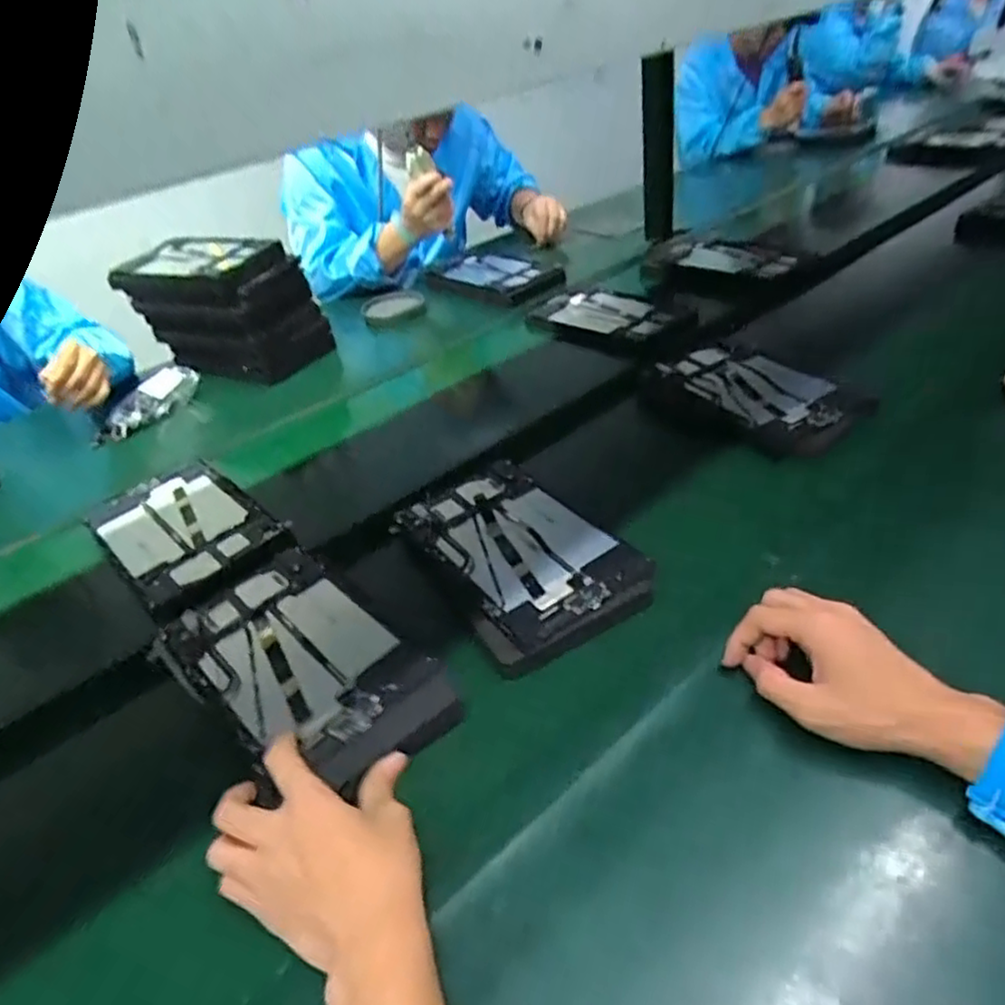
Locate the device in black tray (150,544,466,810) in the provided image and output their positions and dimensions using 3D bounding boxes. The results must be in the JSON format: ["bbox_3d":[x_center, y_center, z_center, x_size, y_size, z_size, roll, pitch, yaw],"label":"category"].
[{"bbox_3d":[-0.171,0.133,0.564,0.271,0.017,0.153,27,49,36],"label":"device in black tray"}]

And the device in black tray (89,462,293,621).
[{"bbox_3d":[-0.349,0.028,0.738,0.149,0.018,0.239,-33,45,-30],"label":"device in black tray"}]

